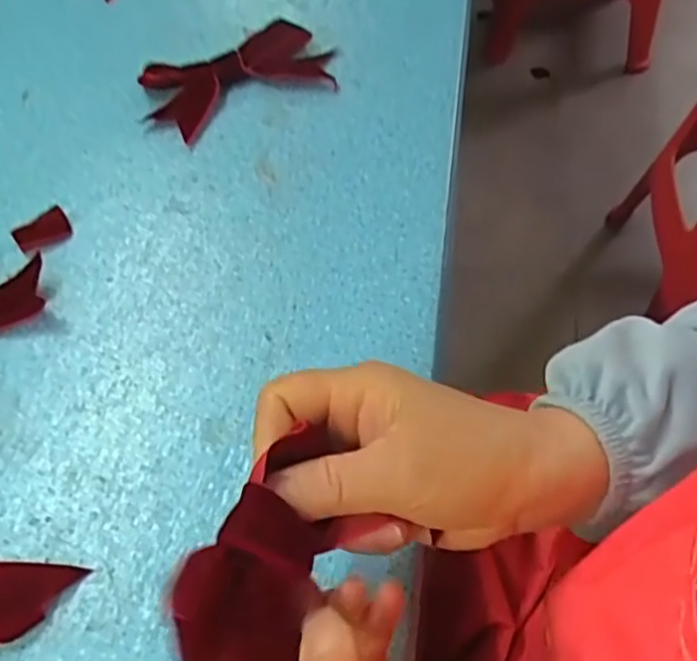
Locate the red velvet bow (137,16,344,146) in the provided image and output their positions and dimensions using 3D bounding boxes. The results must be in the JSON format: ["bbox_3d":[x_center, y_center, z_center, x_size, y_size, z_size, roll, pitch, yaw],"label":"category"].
[{"bbox_3d":[-0.083,-0.192,0.511,0.133,0.014,0.090,-26,62,-14],"label":"red velvet bow"}]

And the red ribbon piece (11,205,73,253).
[{"bbox_3d":[-0.195,-0.064,0.443,0.033,0.004,0.028,-32,63,-17],"label":"red ribbon piece"}]

